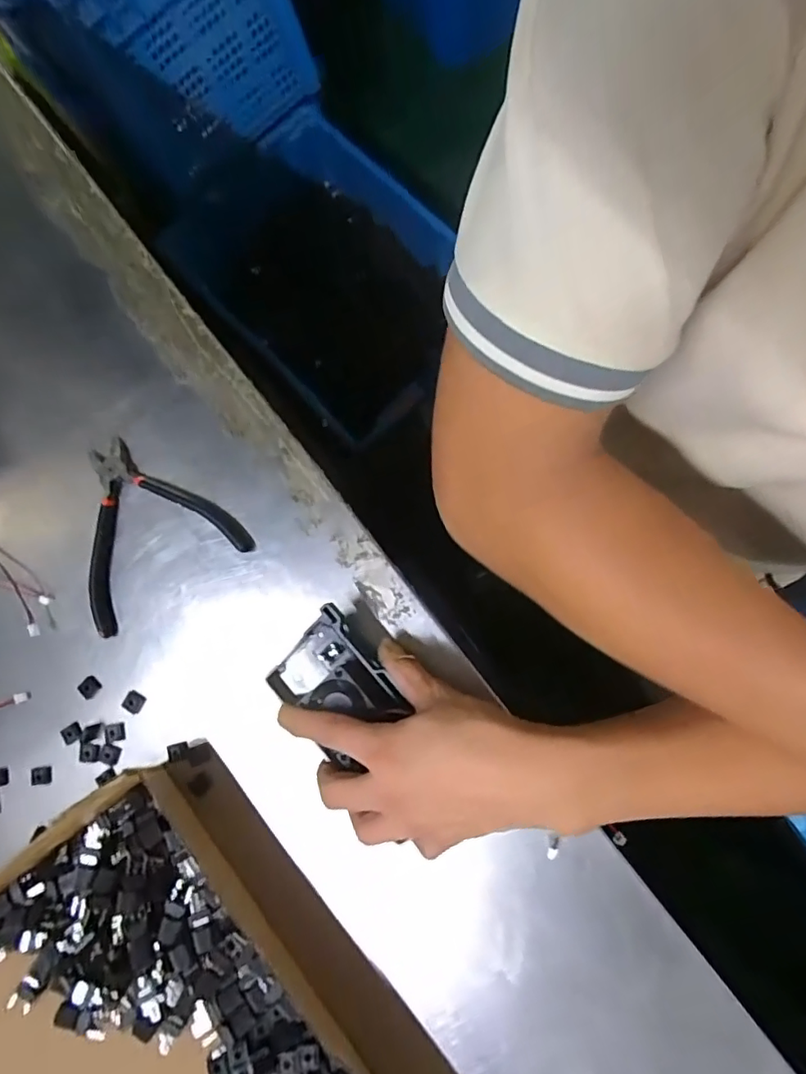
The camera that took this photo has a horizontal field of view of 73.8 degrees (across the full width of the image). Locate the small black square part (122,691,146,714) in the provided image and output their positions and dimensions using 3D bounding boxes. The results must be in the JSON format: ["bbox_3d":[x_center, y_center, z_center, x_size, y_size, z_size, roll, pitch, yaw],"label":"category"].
[{"bbox_3d":[-0.199,0.122,0.396,0.015,0.008,0.015,24,86,9],"label":"small black square part"}]

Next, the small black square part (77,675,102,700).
[{"bbox_3d":[-0.235,0.112,0.400,0.014,0.004,0.015,40,89,10],"label":"small black square part"}]

